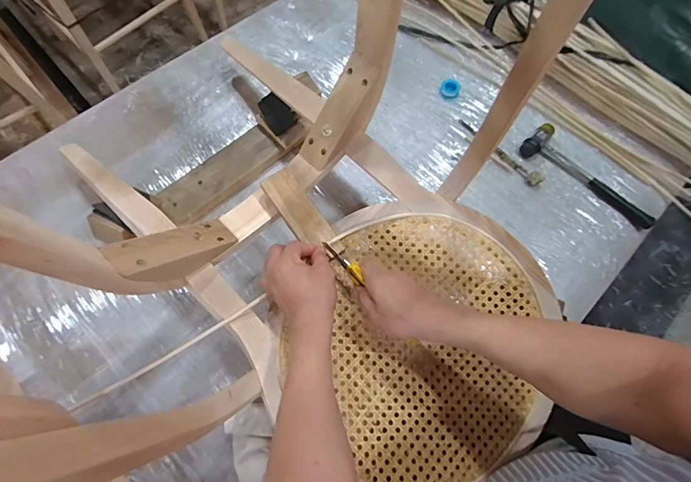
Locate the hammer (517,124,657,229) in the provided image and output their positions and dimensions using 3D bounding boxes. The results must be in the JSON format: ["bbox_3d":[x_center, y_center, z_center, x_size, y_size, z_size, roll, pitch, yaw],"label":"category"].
[{"bbox_3d":[0.494,-0.134,0.747,0.283,0.033,0.076,39,73,13],"label":"hammer"}]

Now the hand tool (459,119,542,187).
[{"bbox_3d":[0.319,-0.190,0.776,0.030,0.023,0.212,-42,75,-15],"label":"hand tool"}]

